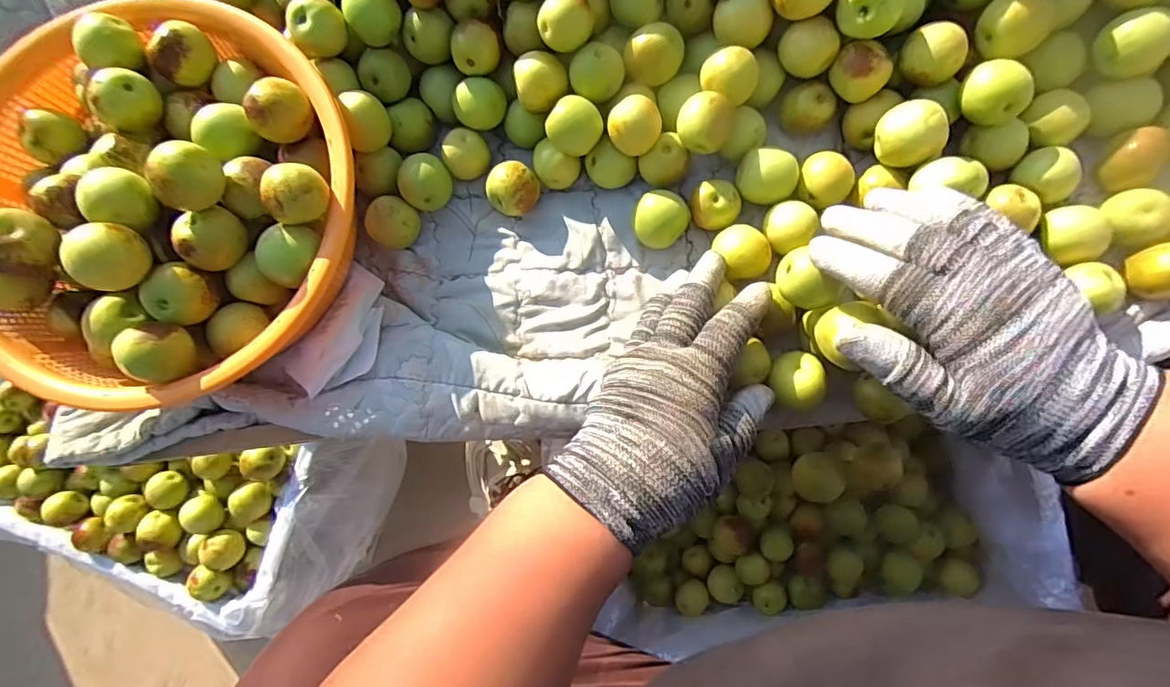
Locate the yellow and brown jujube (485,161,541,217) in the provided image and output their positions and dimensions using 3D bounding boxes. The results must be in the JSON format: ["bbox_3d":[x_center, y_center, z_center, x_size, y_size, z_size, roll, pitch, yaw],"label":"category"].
[{"bbox_3d":[-0.052,-0.110,0.393,0.034,0.032,0.034,-1,85,8],"label":"yellow and brown jujube"}]

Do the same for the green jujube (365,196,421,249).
[{"bbox_3d":[-0.139,-0.088,0.405,0.032,0.032,0.035,-1,85,8],"label":"green jujube"}]

